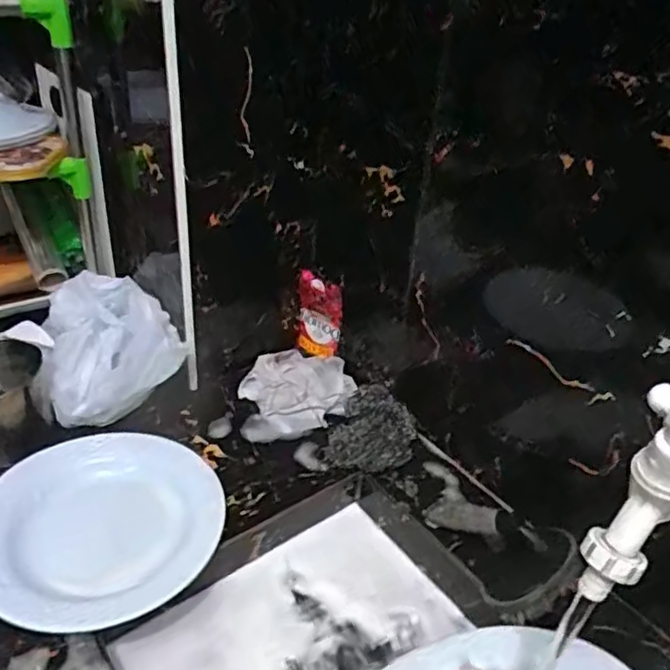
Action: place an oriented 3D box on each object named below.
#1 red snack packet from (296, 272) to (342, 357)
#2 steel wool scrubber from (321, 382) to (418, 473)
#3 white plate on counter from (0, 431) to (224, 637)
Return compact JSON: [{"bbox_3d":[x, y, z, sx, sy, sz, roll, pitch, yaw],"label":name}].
[{"bbox_3d":[-0.024,-0.028,0.943,0.065,0.113,0.023,18,37,19],"label":"red snack packet"},{"bbox_3d":[0.047,0.118,0.819,0.106,0.061,0.116,7,35,4],"label":"steel wool scrubber"},{"bbox_3d":[-0.245,0.201,0.685,0.246,0.035,0.245,3,35,-2],"label":"white plate on counter"}]

